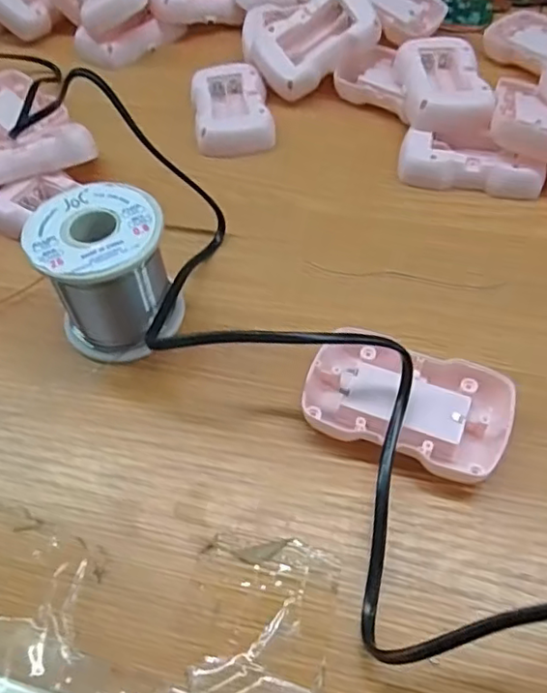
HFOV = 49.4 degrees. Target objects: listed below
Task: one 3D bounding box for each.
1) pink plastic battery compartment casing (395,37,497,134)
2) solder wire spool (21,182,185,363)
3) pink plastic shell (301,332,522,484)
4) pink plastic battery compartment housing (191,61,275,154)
[{"bbox_3d":[0.111,-0.171,0.390,0.049,0.019,0.085,-3,54,1],"label":"pink plastic battery compartment casing"},{"bbox_3d":[-0.080,-0.035,0.294,0.061,0.064,0.062,-12,54,-5],"label":"solder wire spool"},{"bbox_3d":[0.059,0.026,0.268,0.088,0.021,0.053,18,57,15],"label":"pink plastic shell"},{"bbox_3d":[-0.029,-0.166,0.415,0.051,0.020,0.082,-8,54,-2],"label":"pink plastic battery compartment housing"}]

